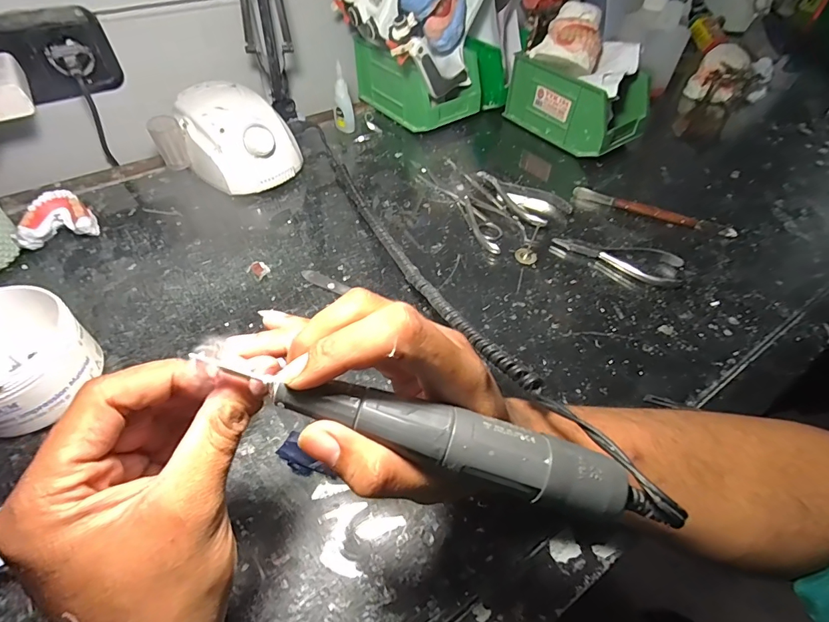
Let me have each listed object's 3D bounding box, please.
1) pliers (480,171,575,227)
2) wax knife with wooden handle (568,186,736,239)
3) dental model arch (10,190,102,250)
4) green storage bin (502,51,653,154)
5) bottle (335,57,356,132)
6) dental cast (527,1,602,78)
[{"bbox_3d":[0.119,-0.137,0.490,0.057,0.012,0.119,-32,58,-25],"label":"pliers"},{"bbox_3d":[0.269,-0.114,0.478,0.171,0.014,0.018,20,52,14],"label":"wax knife with wooden handle"},{"bbox_3d":[-0.359,-0.091,0.425,0.065,0.036,0.050,-19,54,-17],"label":"dental model arch"},{"bbox_3d":[0.224,-0.289,0.577,0.095,0.085,0.169,-29,57,-24],"label":"green storage bin"},{"bbox_3d":[-0.096,-0.282,0.563,0.026,0.081,0.020,-7,51,-8],"label":"bottle"},{"bbox_3d":[0.197,-0.346,0.527,0.081,0.051,0.063,33,56,23],"label":"dental cast"}]

